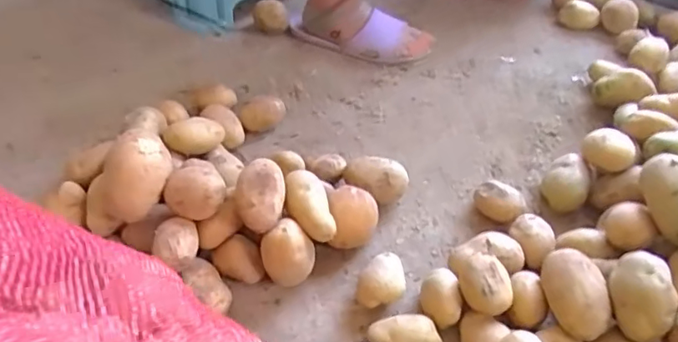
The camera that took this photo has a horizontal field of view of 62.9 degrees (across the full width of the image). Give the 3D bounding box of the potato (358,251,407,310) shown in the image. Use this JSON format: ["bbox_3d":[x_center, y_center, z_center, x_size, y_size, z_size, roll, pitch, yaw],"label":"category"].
[{"bbox_3d":[0.051,0.131,0.639,0.050,0.052,0.058,12,48,10],"label":"potato"}]

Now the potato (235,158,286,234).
[{"bbox_3d":[-0.089,0.028,0.623,0.052,0.045,0.079,3,65,-10],"label":"potato"}]

